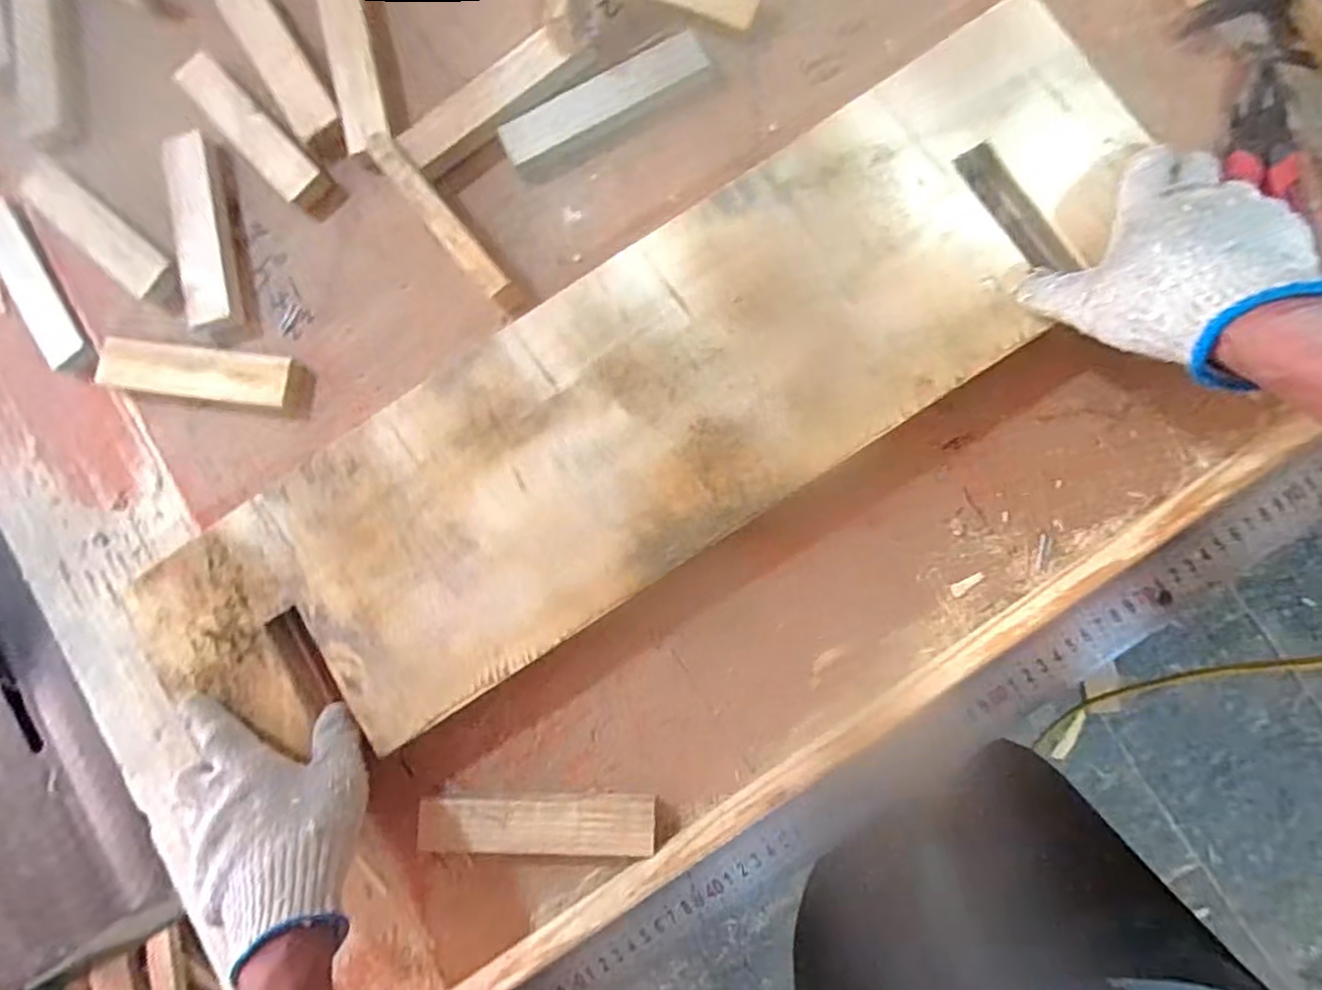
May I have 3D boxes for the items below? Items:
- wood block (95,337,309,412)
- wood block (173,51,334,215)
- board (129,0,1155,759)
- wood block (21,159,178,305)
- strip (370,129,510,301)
[{"bbox_3d":[-0.350,-0.092,0.506,0.164,0.020,0.037,8,86,6],"label":"wood block"},{"bbox_3d":[-0.315,-0.281,0.521,0.033,0.019,0.154,-44,82,1],"label":"wood block"},{"bbox_3d":[-0.014,-0.057,0.444,0.691,0.013,0.196,-33,83,2],"label":"board"},{"bbox_3d":[-0.442,-0.209,0.524,0.168,0.018,0.038,38,89,8],"label":"wood block"},{"bbox_3d":[-0.157,-0.199,0.488,0.020,0.038,0.159,-39,82,1],"label":"strip"}]

